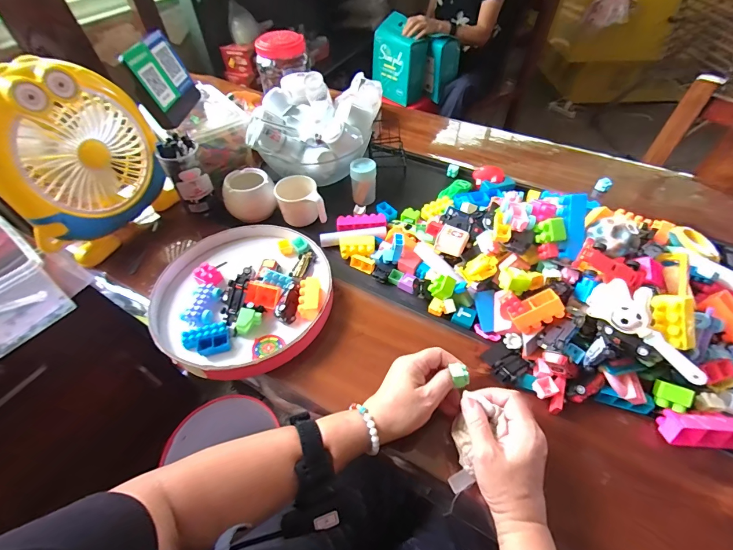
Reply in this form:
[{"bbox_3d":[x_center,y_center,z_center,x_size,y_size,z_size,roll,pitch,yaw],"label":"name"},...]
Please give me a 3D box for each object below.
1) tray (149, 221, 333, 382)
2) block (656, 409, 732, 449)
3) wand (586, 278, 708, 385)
[{"bbox_3d":[-0.181,0.021,0.513,0.249,0.049,0.245,-1,51,1],"label":"tray"},{"bbox_3d":[0.392,0.177,0.393,0.106,0.031,0.034,2,51,3],"label":"block"},{"bbox_3d":[0.319,0.063,0.389,0.132,0.061,0.019,48,44,16],"label":"wand"}]

